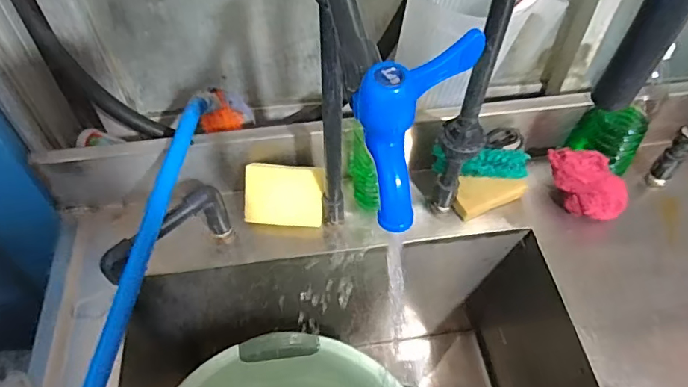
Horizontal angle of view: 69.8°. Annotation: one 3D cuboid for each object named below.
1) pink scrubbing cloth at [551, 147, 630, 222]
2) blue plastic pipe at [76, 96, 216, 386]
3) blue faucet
[{"bbox_3d":[0.318,-0.012,0.652,0.054,0.068,0.103,-14,54,-11],"label":"pink scrubbing cloth"},{"bbox_3d":[-0.227,0.181,0.491,0.045,0.161,0.654,5,52,4],"label":"blue plastic pipe"},{"bbox_3d":[0.033,-0.035,0.262,0.041,0.085,0.068,26,57,19],"label":"blue faucet"}]

